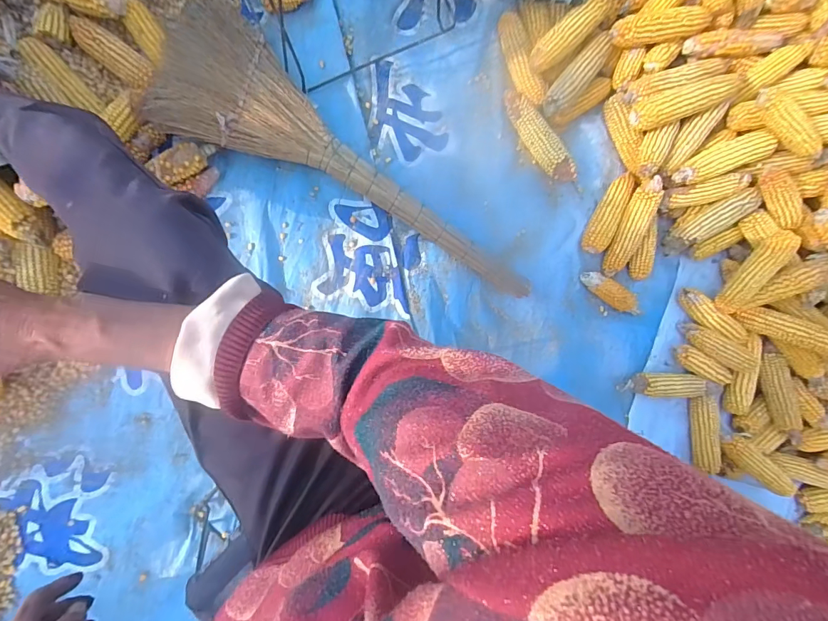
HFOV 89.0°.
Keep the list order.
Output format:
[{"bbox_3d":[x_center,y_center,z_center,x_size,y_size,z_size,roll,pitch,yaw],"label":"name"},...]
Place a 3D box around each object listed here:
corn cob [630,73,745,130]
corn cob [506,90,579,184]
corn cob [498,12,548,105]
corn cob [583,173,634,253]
[{"bbox_3d":[0.448,-0.348,0.699,0.178,0.054,0.049,-22,93,-10],"label":"corn cob"},{"bbox_3d":[0.217,-0.303,0.738,0.050,0.034,0.186,-33,95,-9],"label":"corn cob"},{"bbox_3d":[0.185,-0.435,0.733,0.045,0.035,0.163,-19,92,-10],"label":"corn cob"},{"bbox_3d":[0.351,-0.175,0.767,0.045,0.045,0.155,29,84,-8],"label":"corn cob"}]

